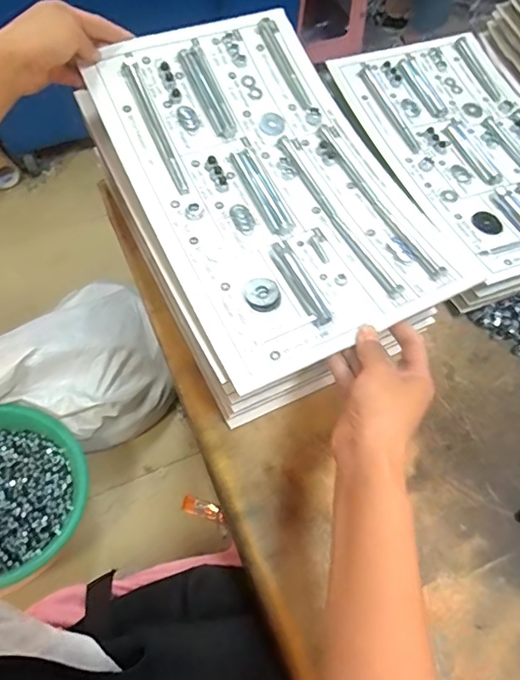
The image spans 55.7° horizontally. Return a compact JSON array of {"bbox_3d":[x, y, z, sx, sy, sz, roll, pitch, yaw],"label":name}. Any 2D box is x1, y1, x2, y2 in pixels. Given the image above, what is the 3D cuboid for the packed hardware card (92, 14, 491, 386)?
[{"bbox_3d":[0.007,-0.160,0.475,0.235,0.047,0.374,-23,66,-14],"label":"packed hardware card"}]

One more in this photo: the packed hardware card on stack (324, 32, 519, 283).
[{"bbox_3d":[0.275,-0.255,0.629,0.239,0.021,0.386,-19,66,-12],"label":"packed hardware card on stack"}]

